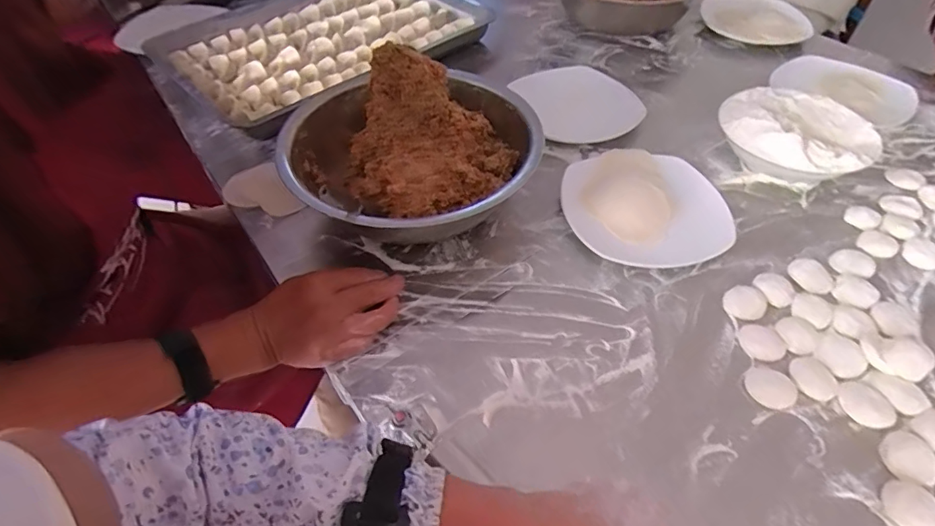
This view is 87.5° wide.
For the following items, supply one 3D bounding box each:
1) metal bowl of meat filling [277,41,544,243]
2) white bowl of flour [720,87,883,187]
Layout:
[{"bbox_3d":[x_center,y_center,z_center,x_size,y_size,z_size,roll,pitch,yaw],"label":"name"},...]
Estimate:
[{"bbox_3d":[-0.061,-0.132,0.542,0.270,0.154,0.250,0,49,0],"label":"metal bowl of meat filling"},{"bbox_3d":[0.409,-0.158,0.613,0.164,0.075,0.160,0,49,0],"label":"white bowl of flour"}]

